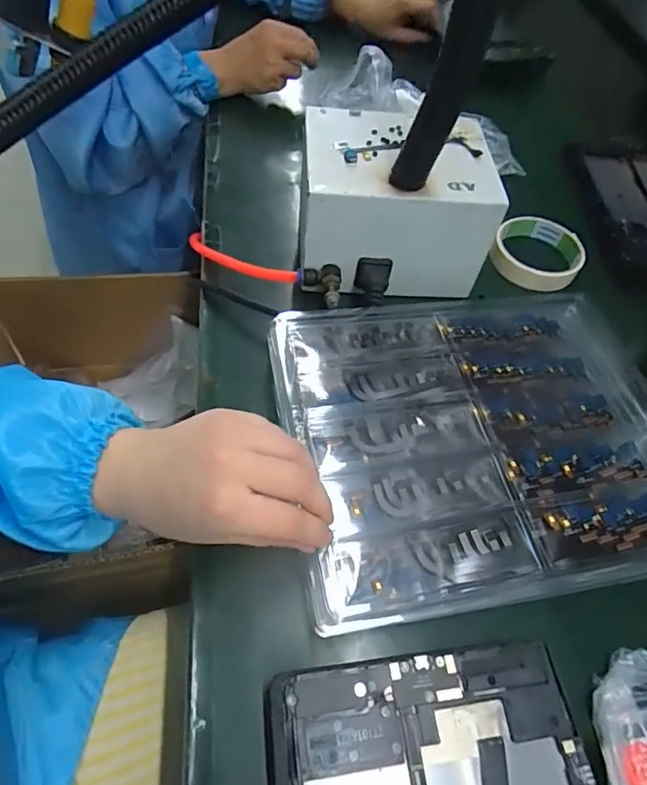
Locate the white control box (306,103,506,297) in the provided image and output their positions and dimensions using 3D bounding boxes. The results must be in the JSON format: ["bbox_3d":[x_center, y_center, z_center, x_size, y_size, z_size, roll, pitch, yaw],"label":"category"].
[{"bbox_3d":[0.060,-0.167,0.449,0.160,0.097,0.120,0,58,-6],"label":"white control box"}]

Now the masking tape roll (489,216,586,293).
[{"bbox_3d":[0.216,-0.140,0.510,0.085,0.030,0.094,33,59,13],"label":"masking tape roll"}]

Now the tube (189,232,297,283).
[{"bbox_3d":[-0.081,-0.121,0.461,0.130,0.022,0.023,32,57,21],"label":"tube"}]

